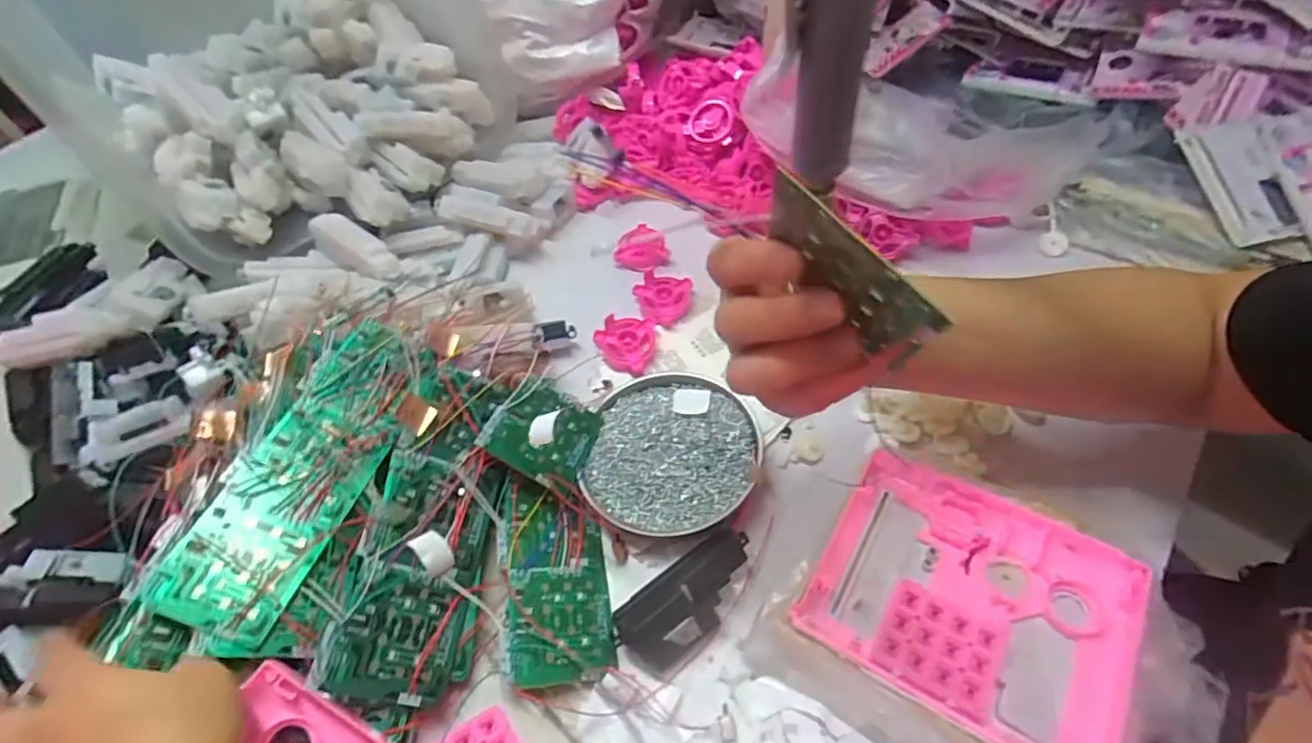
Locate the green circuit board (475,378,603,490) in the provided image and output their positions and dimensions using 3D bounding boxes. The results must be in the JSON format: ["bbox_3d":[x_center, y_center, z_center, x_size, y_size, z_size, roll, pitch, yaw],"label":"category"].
[{"bbox_3d":[-0.081,0.042,0.438,0.073,0.008,0.073,35,51,-11],"label":"green circuit board"}]

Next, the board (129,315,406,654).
[{"bbox_3d":[-0.221,0.058,0.384,0.068,0.007,0.208,28,54,-11],"label":"board"}]

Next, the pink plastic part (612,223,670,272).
[{"bbox_3d":[-0.017,-0.125,0.595,0.053,0.017,0.049,-3,54,5],"label":"pink plastic part"}]

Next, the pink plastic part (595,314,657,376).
[{"bbox_3d":[-0.027,-0.023,0.521,0.051,0.018,0.052,-3,54,5],"label":"pink plastic part"}]

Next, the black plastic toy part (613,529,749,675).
[{"bbox_3d":[0.023,0.147,0.385,0.104,0.036,0.046,-34,55,-17],"label":"black plastic toy part"}]

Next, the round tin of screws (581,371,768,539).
[{"bbox_3d":[0.014,0.061,0.454,0.125,0.029,0.132,-3,54,5],"label":"round tin of screws"}]

